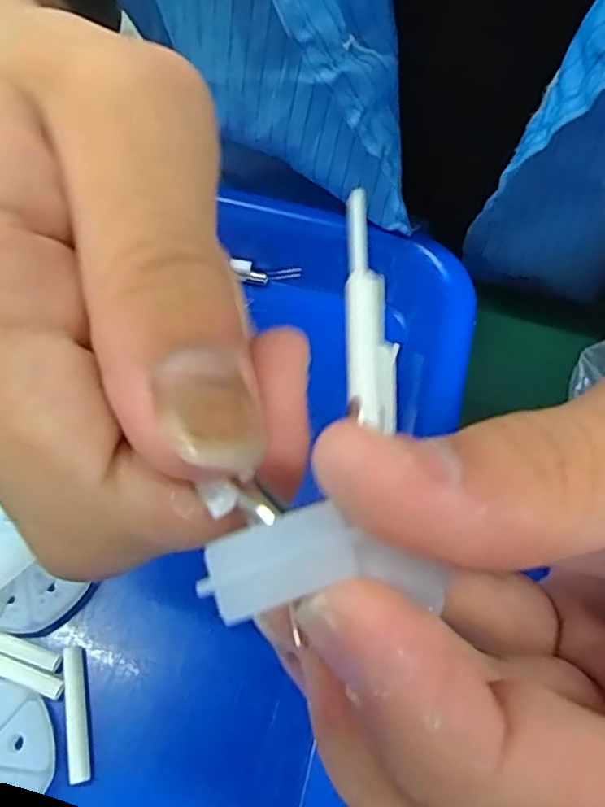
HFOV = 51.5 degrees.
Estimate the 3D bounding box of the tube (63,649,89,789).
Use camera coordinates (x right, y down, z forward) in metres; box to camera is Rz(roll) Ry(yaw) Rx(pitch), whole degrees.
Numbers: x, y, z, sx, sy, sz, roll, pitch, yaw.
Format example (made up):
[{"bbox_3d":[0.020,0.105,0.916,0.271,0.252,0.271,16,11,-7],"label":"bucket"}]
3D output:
[{"bbox_3d":[-0.061,0.083,0.168,0.006,0.004,0.034,-11,63,-7],"label":"tube"}]

